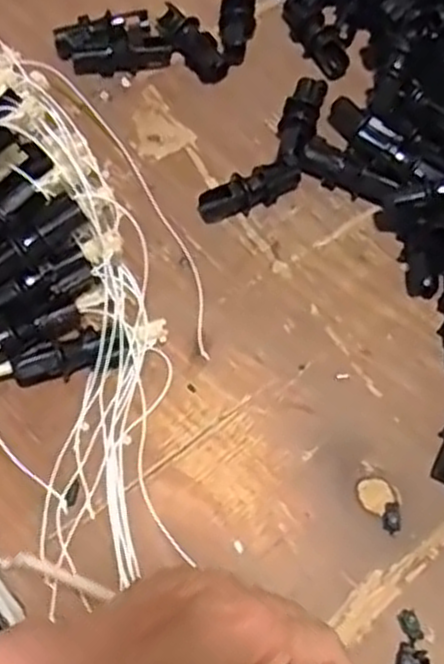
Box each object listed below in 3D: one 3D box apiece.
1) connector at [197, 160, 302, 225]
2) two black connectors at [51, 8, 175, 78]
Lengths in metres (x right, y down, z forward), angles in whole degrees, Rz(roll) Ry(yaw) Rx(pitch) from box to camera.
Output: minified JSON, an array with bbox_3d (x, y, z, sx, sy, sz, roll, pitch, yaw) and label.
[{"bbox_3d":[0.018,-0.091,0.506,0.070,0.019,0.018,-24,69,-11],"label":"connector"},{"bbox_3d":[-0.076,-0.199,0.551,0.074,0.022,0.038,-12,67,-6],"label":"two black connectors"}]

